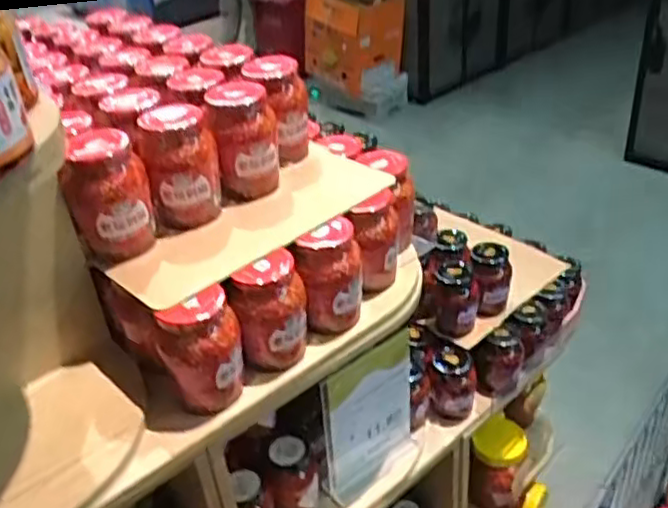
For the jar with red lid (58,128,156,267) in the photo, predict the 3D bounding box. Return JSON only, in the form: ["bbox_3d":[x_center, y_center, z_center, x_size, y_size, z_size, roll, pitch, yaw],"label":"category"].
[{"bbox_3d":[-0.232,-0.064,0.701,0.079,0.117,0.093,-17,35,-18],"label":"jar with red lid"}]

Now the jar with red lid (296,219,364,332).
[{"bbox_3d":[-0.003,0.025,0.761,0.068,0.115,0.060,-3,33,3],"label":"jar with red lid"}]

